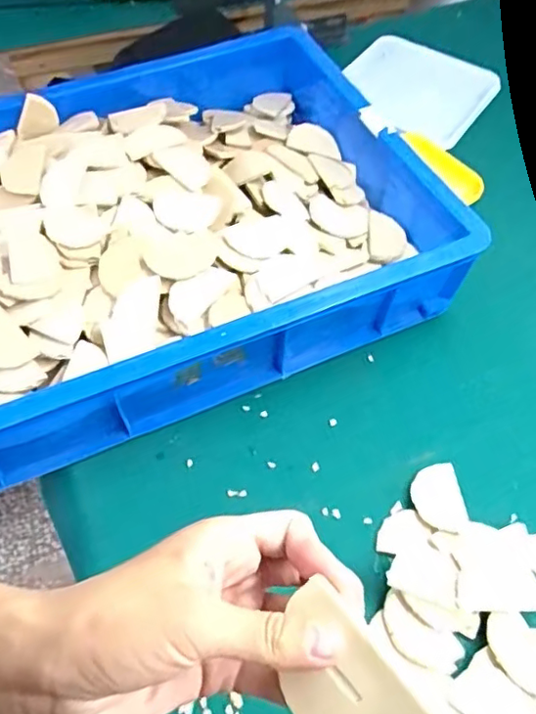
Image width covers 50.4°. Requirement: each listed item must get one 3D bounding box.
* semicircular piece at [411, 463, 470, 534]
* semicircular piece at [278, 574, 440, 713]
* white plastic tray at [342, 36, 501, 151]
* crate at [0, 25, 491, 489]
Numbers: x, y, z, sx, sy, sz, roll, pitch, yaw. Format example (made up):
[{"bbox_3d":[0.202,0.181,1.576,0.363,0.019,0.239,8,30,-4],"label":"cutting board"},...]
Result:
[{"bbox_3d":[0.155,0.128,0.517,0.045,0.004,0.064,-4,50,-4],"label":"semicircular piece"},{"bbox_3d":[0.029,0.122,0.208,0.042,0.005,0.070,-46,73,9],"label":"semicircular piece"},{"bbox_3d":[0.222,-0.407,0.856,0.206,0.020,0.158,34,78,17],"label":"white plastic tray"},{"bbox_3d":[-0.146,-0.131,0.621,0.605,0.124,0.423,-22,60,-16],"label":"crate"}]

